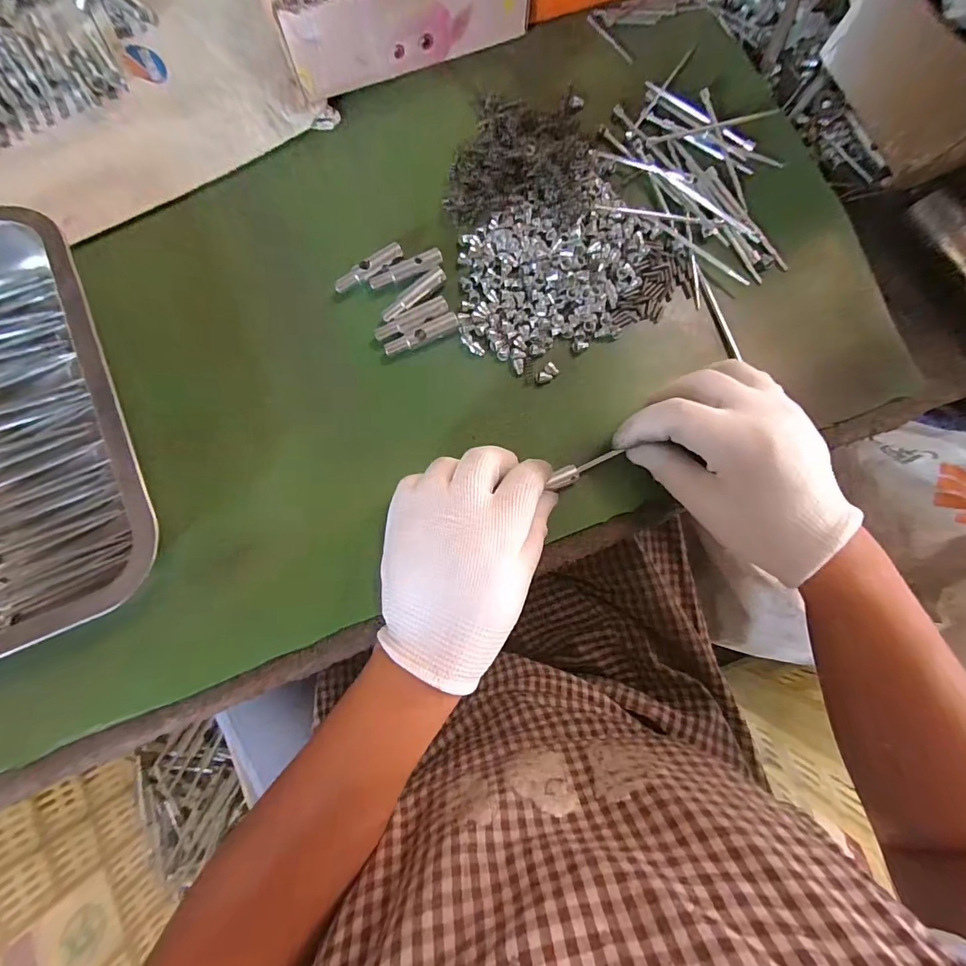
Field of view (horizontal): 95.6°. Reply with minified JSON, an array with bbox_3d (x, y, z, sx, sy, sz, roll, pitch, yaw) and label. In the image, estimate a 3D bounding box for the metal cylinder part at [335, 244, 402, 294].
[{"bbox_3d":[-0.076,-0.143,0.294,0.050,0.010,0.008,-33,83,-6],"label":"metal cylinder part"}]

